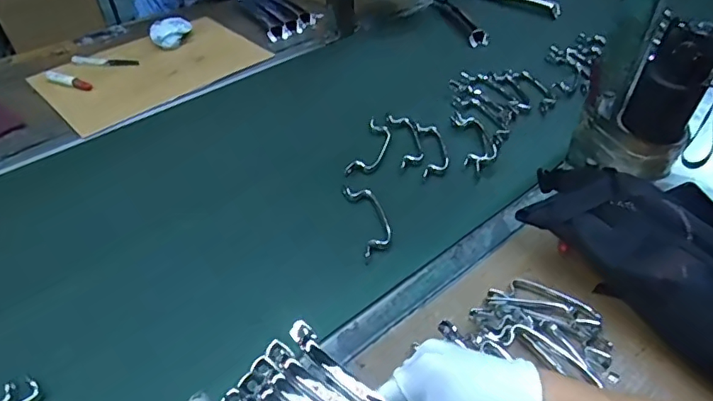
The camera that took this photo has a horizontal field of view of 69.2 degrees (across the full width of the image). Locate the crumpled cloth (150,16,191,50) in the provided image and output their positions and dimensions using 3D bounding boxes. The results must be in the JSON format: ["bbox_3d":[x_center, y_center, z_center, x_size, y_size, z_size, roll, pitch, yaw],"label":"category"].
[{"bbox_3d":[-0.366,-0.334,1.019,0.063,0.040,0.083,10,45,9],"label":"crumpled cloth"}]

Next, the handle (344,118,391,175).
[{"bbox_3d":[0.024,-0.081,0.758,0.043,0.010,0.123,14,46,13],"label":"handle"}]

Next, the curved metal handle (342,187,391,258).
[{"bbox_3d":[0.017,0.022,0.654,0.042,0.012,0.118,-11,46,-11],"label":"curved metal handle"}]

